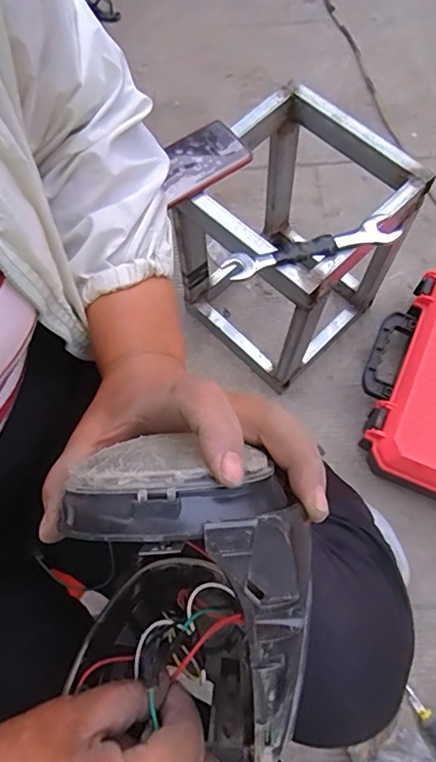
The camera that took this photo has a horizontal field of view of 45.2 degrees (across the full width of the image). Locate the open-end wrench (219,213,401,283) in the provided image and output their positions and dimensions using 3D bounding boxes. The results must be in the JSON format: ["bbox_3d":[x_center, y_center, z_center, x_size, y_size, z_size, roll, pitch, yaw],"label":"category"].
[{"bbox_3d":[0.108,-0.155,0.595,0.198,0.020,0.037,-18,70,-5],"label":"open-end wrench"}]

